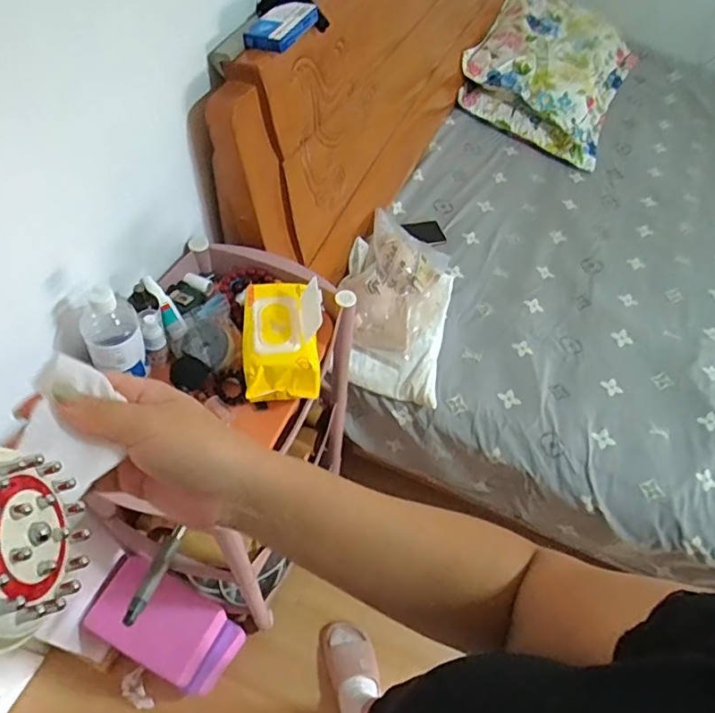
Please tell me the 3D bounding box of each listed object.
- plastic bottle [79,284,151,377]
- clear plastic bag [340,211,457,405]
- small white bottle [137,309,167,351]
[{"bbox_3d":[-0.311,-0.027,0.712,0.071,0.143,0.060,-20,59,-18],"label":"plastic bottle"},{"bbox_3d":[0.082,-0.118,1.236,0.239,0.150,0.417,11,55,3],"label":"clear plastic bag"},{"bbox_3d":[-0.287,-0.037,0.783,0.028,0.056,0.033,-18,59,-16],"label":"small white bottle"}]

